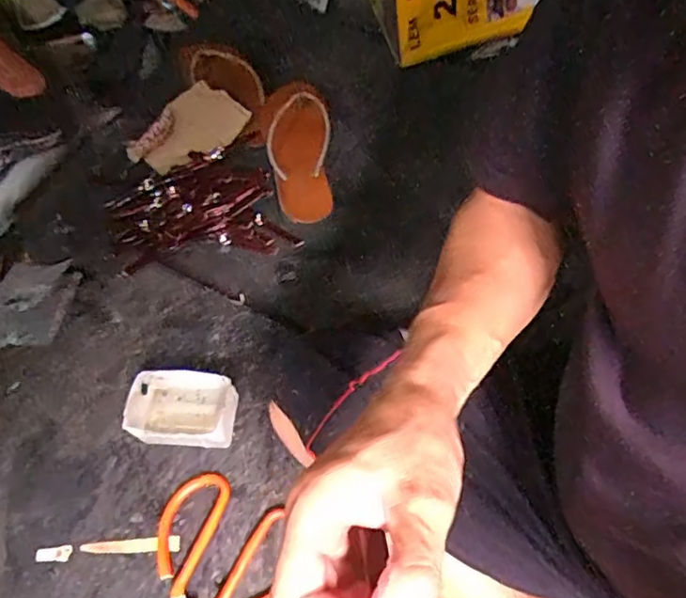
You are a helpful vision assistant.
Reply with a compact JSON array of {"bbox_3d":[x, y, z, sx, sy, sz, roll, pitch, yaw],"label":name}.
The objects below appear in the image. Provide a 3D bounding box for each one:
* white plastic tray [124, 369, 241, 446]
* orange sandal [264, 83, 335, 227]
[{"bbox_3d":[-0.162,0.113,0.574,0.108,0.048,0.066,-2,59,1],"label":"white plastic tray"},{"bbox_3d":[-0.066,-0.223,0.822,0.096,0.044,0.248,-6,78,-1],"label":"orange sandal"}]

